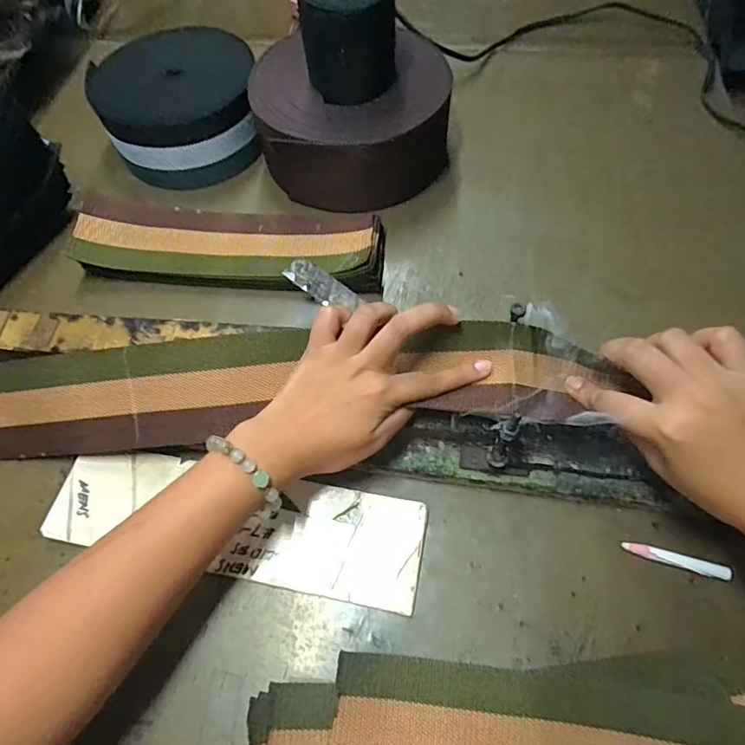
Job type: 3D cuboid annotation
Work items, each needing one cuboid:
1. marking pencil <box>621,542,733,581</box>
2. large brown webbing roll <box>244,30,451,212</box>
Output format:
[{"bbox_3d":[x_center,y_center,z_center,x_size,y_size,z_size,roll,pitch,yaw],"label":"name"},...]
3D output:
[{"bbox_3d":[0.208,0.129,0.343,0.066,0.011,0.010,14,64,9],"label":"marking pencil"},{"bbox_3d":[-0.020,-0.245,0.501,0.190,0.087,0.172,-5,62,-1],"label":"large brown webbing roll"}]

